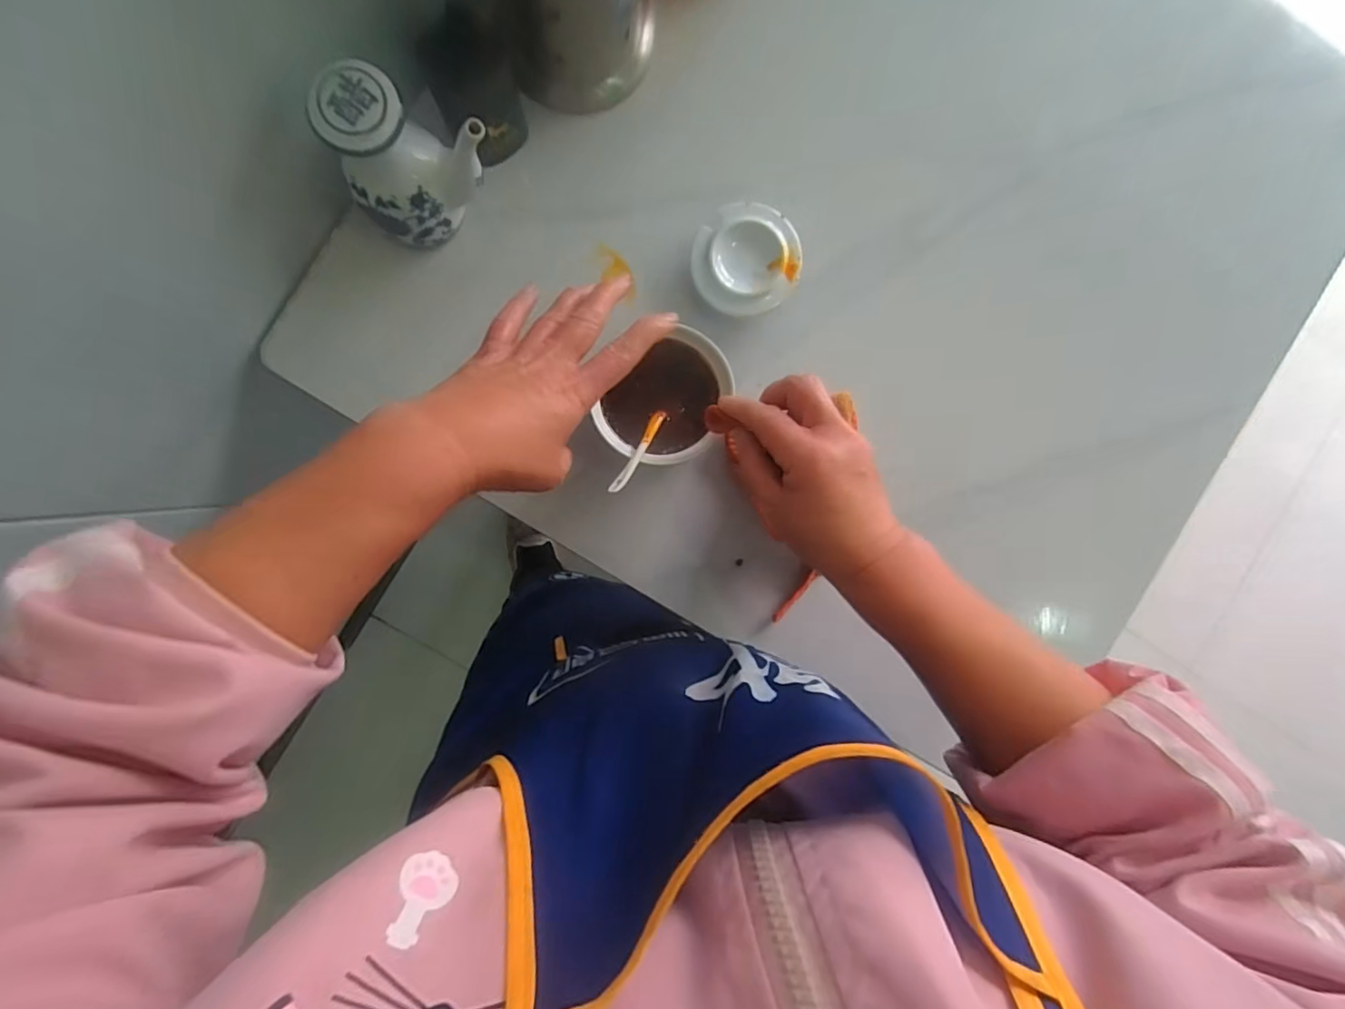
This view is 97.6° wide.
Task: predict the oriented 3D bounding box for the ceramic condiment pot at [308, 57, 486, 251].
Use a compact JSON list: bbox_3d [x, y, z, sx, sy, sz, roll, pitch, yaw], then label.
[{"bbox_3d":[-0.166,-0.214,0.378,0.068,0.119,0.076,37,89,-6],"label":"ceramic condiment pot"}]

